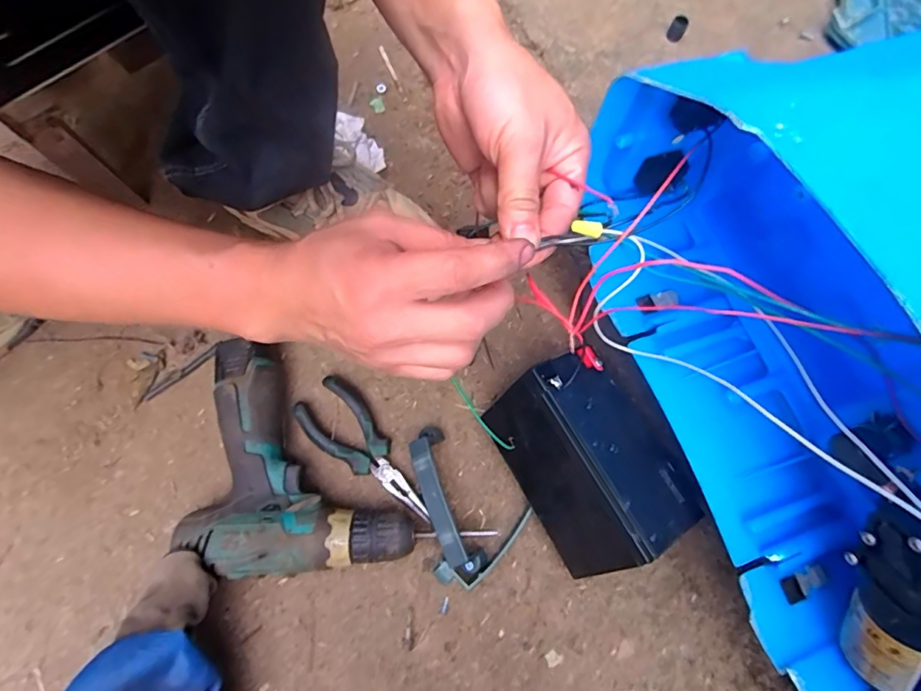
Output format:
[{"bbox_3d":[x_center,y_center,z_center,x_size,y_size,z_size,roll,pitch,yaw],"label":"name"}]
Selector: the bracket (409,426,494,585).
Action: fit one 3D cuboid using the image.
[{"bbox_3d":[-0.016,0.137,0.423,0.042,0.041,0.129,-20,74,-6],"label":"bracket"}]

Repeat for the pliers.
[{"bbox_3d":[-0.086,0.098,0.445,0.055,0.018,0.150,-41,77,-12],"label":"pliers"}]

